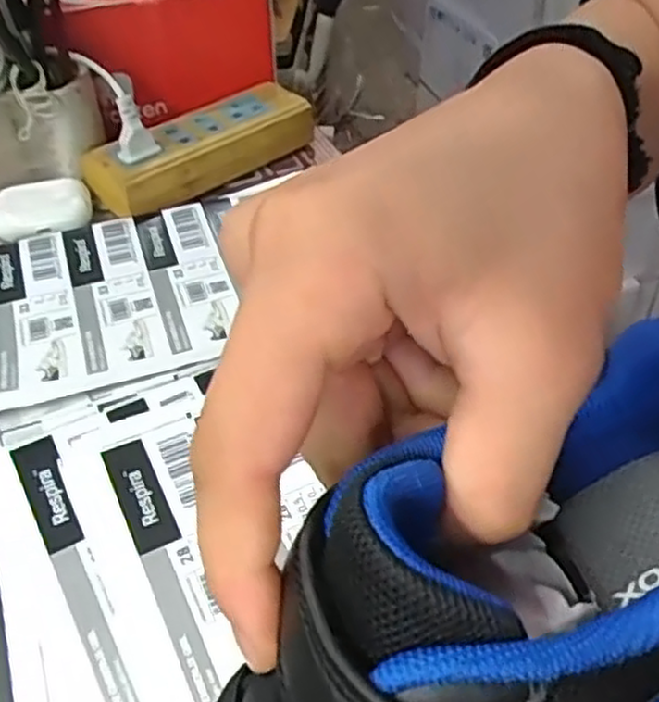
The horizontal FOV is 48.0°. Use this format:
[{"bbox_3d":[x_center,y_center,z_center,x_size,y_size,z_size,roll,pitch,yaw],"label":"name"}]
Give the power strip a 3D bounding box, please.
[{"bbox_3d":[-0.085,-0.142,0.502,0.156,0.030,0.052,-32,55,-30],"label":"power strip"}]

